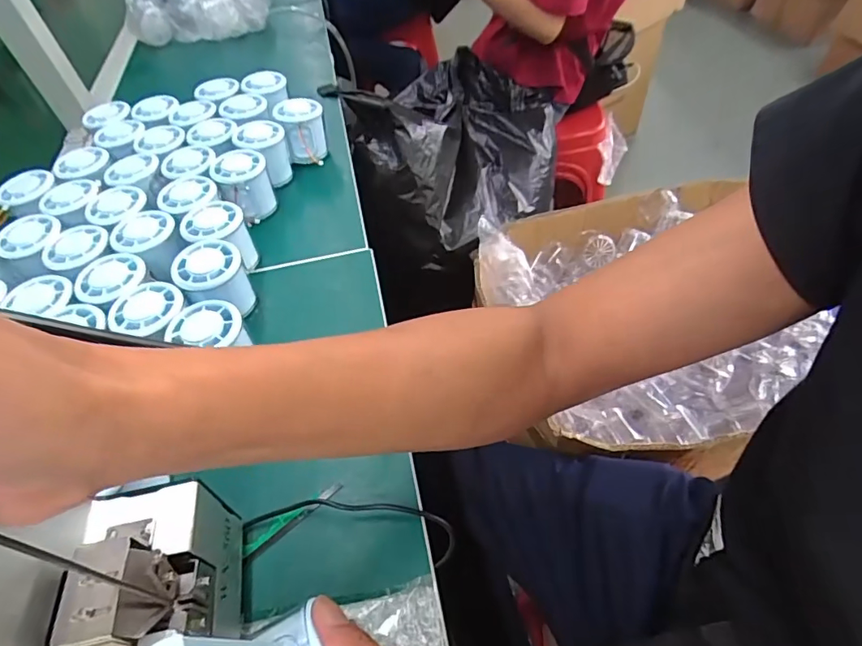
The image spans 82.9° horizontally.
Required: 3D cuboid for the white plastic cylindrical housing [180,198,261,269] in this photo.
[{"bbox_3d":[-0.204,-0.079,0.472,0.054,0.054,0.051,-3,51,3],"label":"white plastic cylindrical housing"}]

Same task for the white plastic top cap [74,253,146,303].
[{"bbox_3d":[-0.276,-0.040,0.419,0.054,0.004,0.059,-3,51,3],"label":"white plastic top cap"}]

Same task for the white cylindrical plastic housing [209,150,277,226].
[{"bbox_3d":[-0.202,-0.148,0.533,0.054,0.057,0.052,-3,51,3],"label":"white cylindrical plastic housing"}]

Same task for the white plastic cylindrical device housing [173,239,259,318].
[{"bbox_3d":[-0.193,-0.033,0.443,0.055,0.063,0.057,-24,53,-13],"label":"white plastic cylindrical device housing"}]

